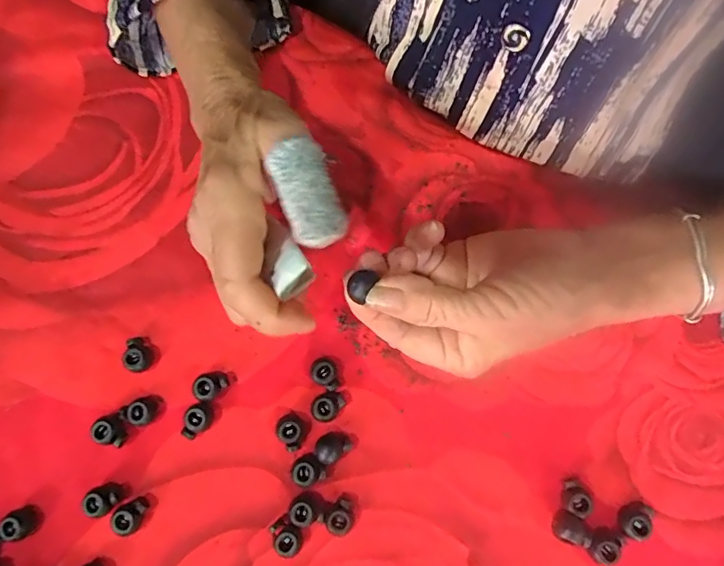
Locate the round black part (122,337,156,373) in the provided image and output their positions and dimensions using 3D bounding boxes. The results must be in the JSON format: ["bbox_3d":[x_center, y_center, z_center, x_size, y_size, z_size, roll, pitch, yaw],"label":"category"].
[{"bbox_3d":[-0.127,0.041,0.267,0.014,0.010,0.019,-1,77,1],"label":"round black part"}]

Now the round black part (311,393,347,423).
[{"bbox_3d":[-0.020,0.069,0.264,0.015,0.007,0.017,33,80,8],"label":"round black part"}]

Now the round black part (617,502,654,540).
[{"bbox_3d":[0.143,0.124,0.245,0.013,0.010,0.017,8,78,3],"label":"round black part"}]

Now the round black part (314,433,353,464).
[{"bbox_3d":[-0.016,0.090,0.261,0.019,0.010,0.014,-36,79,-6],"label":"round black part"}]

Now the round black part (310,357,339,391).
[{"bbox_3d":[-0.020,0.051,0.267,0.018,0.007,0.015,30,80,8],"label":"round black part"}]

